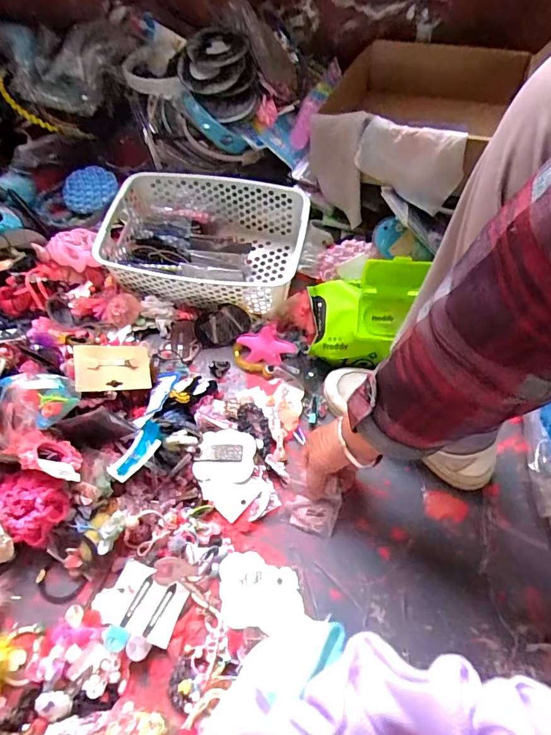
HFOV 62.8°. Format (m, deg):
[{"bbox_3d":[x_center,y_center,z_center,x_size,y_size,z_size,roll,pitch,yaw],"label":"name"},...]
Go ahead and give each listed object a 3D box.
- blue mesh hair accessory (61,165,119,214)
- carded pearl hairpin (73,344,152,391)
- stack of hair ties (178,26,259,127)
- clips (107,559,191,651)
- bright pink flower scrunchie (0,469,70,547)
[{"bbox_3d":[-0.329,-0.316,0.804,0.095,0.026,0.087,-18,63,-13],"label":"blue mesh hair accessory"},{"bbox_3d":[-0.215,-0.001,0.599,0.095,0.012,0.061,-2,82,-34],"label":"carded pearl hairpin"},{"bbox_3d":[-0.087,-0.450,0.687,0.120,0.069,0.137,0,61,-4],"label":"stack of hair ties"},{"bbox_3d":[-0.141,0.258,0.496,0.077,0.011,0.063,30,58,-8],"label":"clips"},{"bbox_3d":[-0.281,0.155,0.509,0.084,0.033,0.070,21,62,8],"label":"bright pink flower scrunchie"}]

